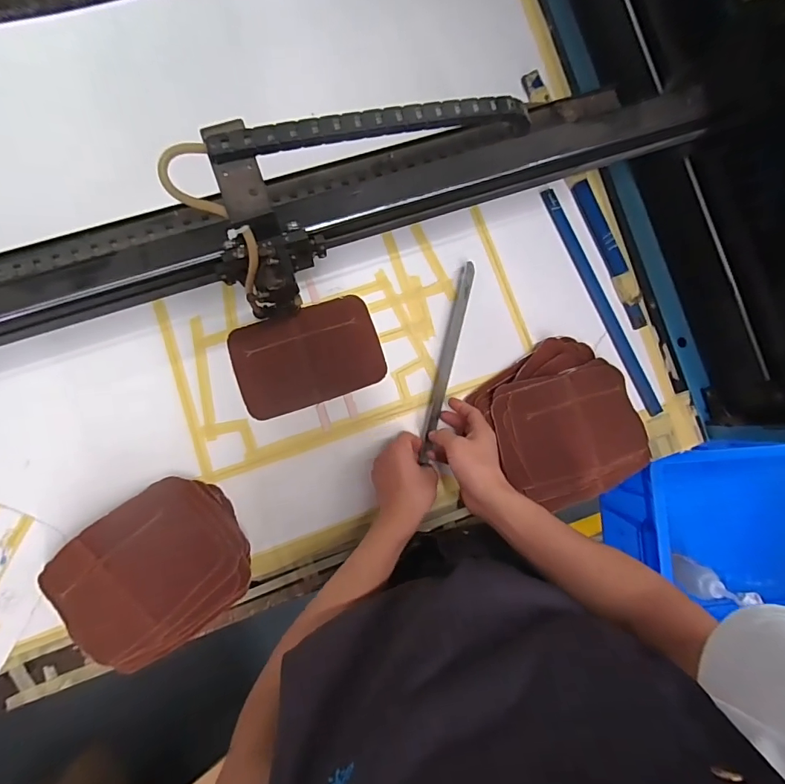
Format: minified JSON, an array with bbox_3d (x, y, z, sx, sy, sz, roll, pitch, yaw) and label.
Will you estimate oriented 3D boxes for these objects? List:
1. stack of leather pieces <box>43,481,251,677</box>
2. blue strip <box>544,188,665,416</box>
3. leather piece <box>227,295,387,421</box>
[{"bbox_3d":[-0.290,0.222,0.541,0.213,0.080,0.174,-39,92,-7],"label":"stack of leather pieces"},{"bbox_3d":[0.308,-0.132,0.657,0.020,0.006,0.363,-26,89,7],"label":"blue strip"},{"bbox_3d":[-0.117,-0.050,0.620,0.197,0.004,0.130,-18,89,-7],"label":"leather piece"}]

